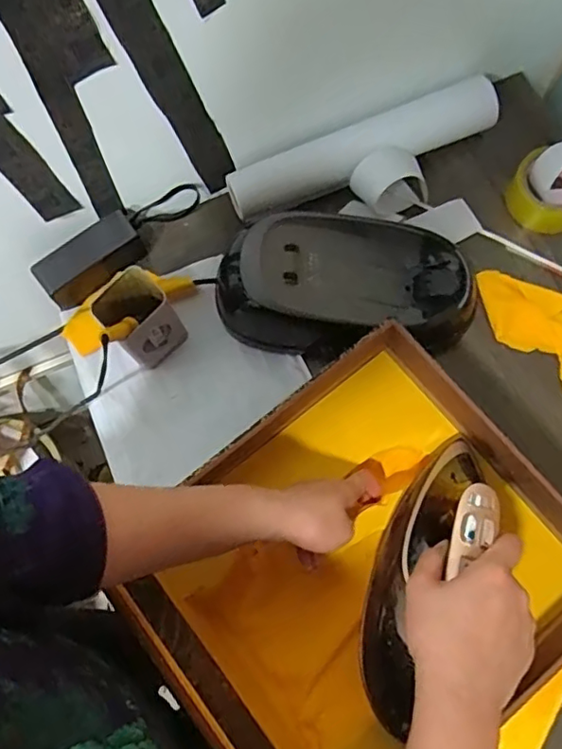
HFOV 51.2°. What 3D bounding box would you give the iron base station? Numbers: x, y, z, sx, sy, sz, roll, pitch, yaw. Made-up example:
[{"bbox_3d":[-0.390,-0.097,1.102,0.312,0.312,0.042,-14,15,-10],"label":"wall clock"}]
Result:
[{"bbox_3d":[0.074,-0.105,0.686,0.297,0.082,0.152,-1,74,2],"label":"iron base station"}]

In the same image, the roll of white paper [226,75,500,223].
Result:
[{"bbox_3d":[0.094,-0.286,0.757,0.330,0.067,0.055,-20,75,-3],"label":"roll of white paper"}]

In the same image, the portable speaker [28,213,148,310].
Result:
[{"bbox_3d":[-0.235,-0.138,0.728,0.136,0.048,0.061,-35,76,-7],"label":"portable speaker"}]

